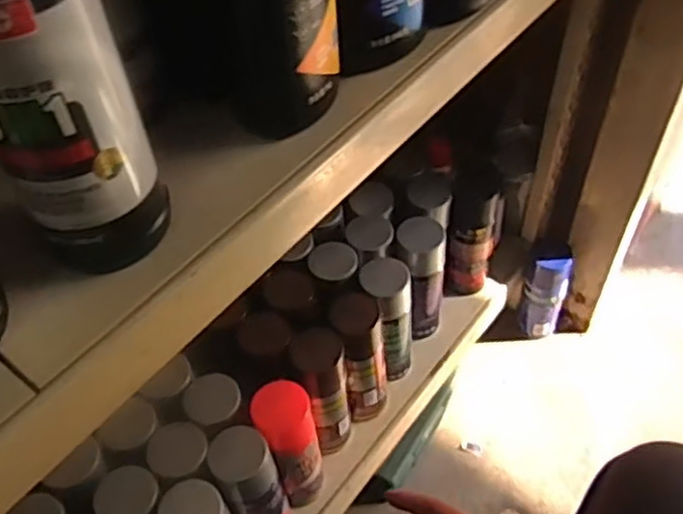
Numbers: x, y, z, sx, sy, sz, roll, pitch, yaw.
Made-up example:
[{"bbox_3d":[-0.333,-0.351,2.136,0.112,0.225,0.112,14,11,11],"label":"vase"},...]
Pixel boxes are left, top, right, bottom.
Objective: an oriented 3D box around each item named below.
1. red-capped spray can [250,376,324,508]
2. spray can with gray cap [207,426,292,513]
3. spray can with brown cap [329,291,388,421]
[{"bbox_3d":[-0.056,0.218,0.797,0.061,0.191,0.059,-2,50,2],"label":"red-capped spray can"},{"bbox_3d":[-0.096,0.262,0.776,0.062,0.186,0.069,-21,52,-14],"label":"spray can with gray cap"},{"bbox_3d":[0.024,0.129,0.882,0.065,0.184,0.072,-6,50,-2],"label":"spray can with brown cap"}]

